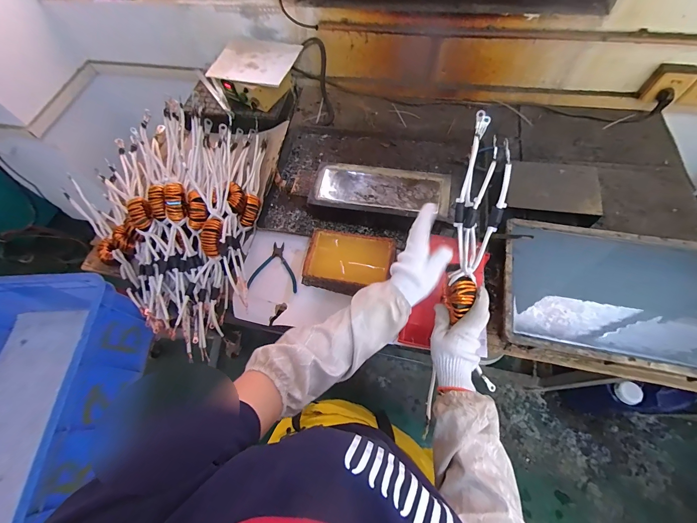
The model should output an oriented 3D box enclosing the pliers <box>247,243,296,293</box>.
[{"bbox_3d":[-0.185,0.011,0.785,0.125,0.017,0.135,4,65,5],"label":"pliers"}]

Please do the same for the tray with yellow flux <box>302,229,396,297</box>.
[{"bbox_3d":[0.000,0.004,0.746,0.208,0.071,0.142,11,66,8],"label":"tray with yellow flux"}]

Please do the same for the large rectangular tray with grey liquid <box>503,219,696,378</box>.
[{"bbox_3d":[0.555,0.066,0.642,0.427,0.045,0.292,10,66,8],"label":"large rectangular tray with grey liquid"}]

